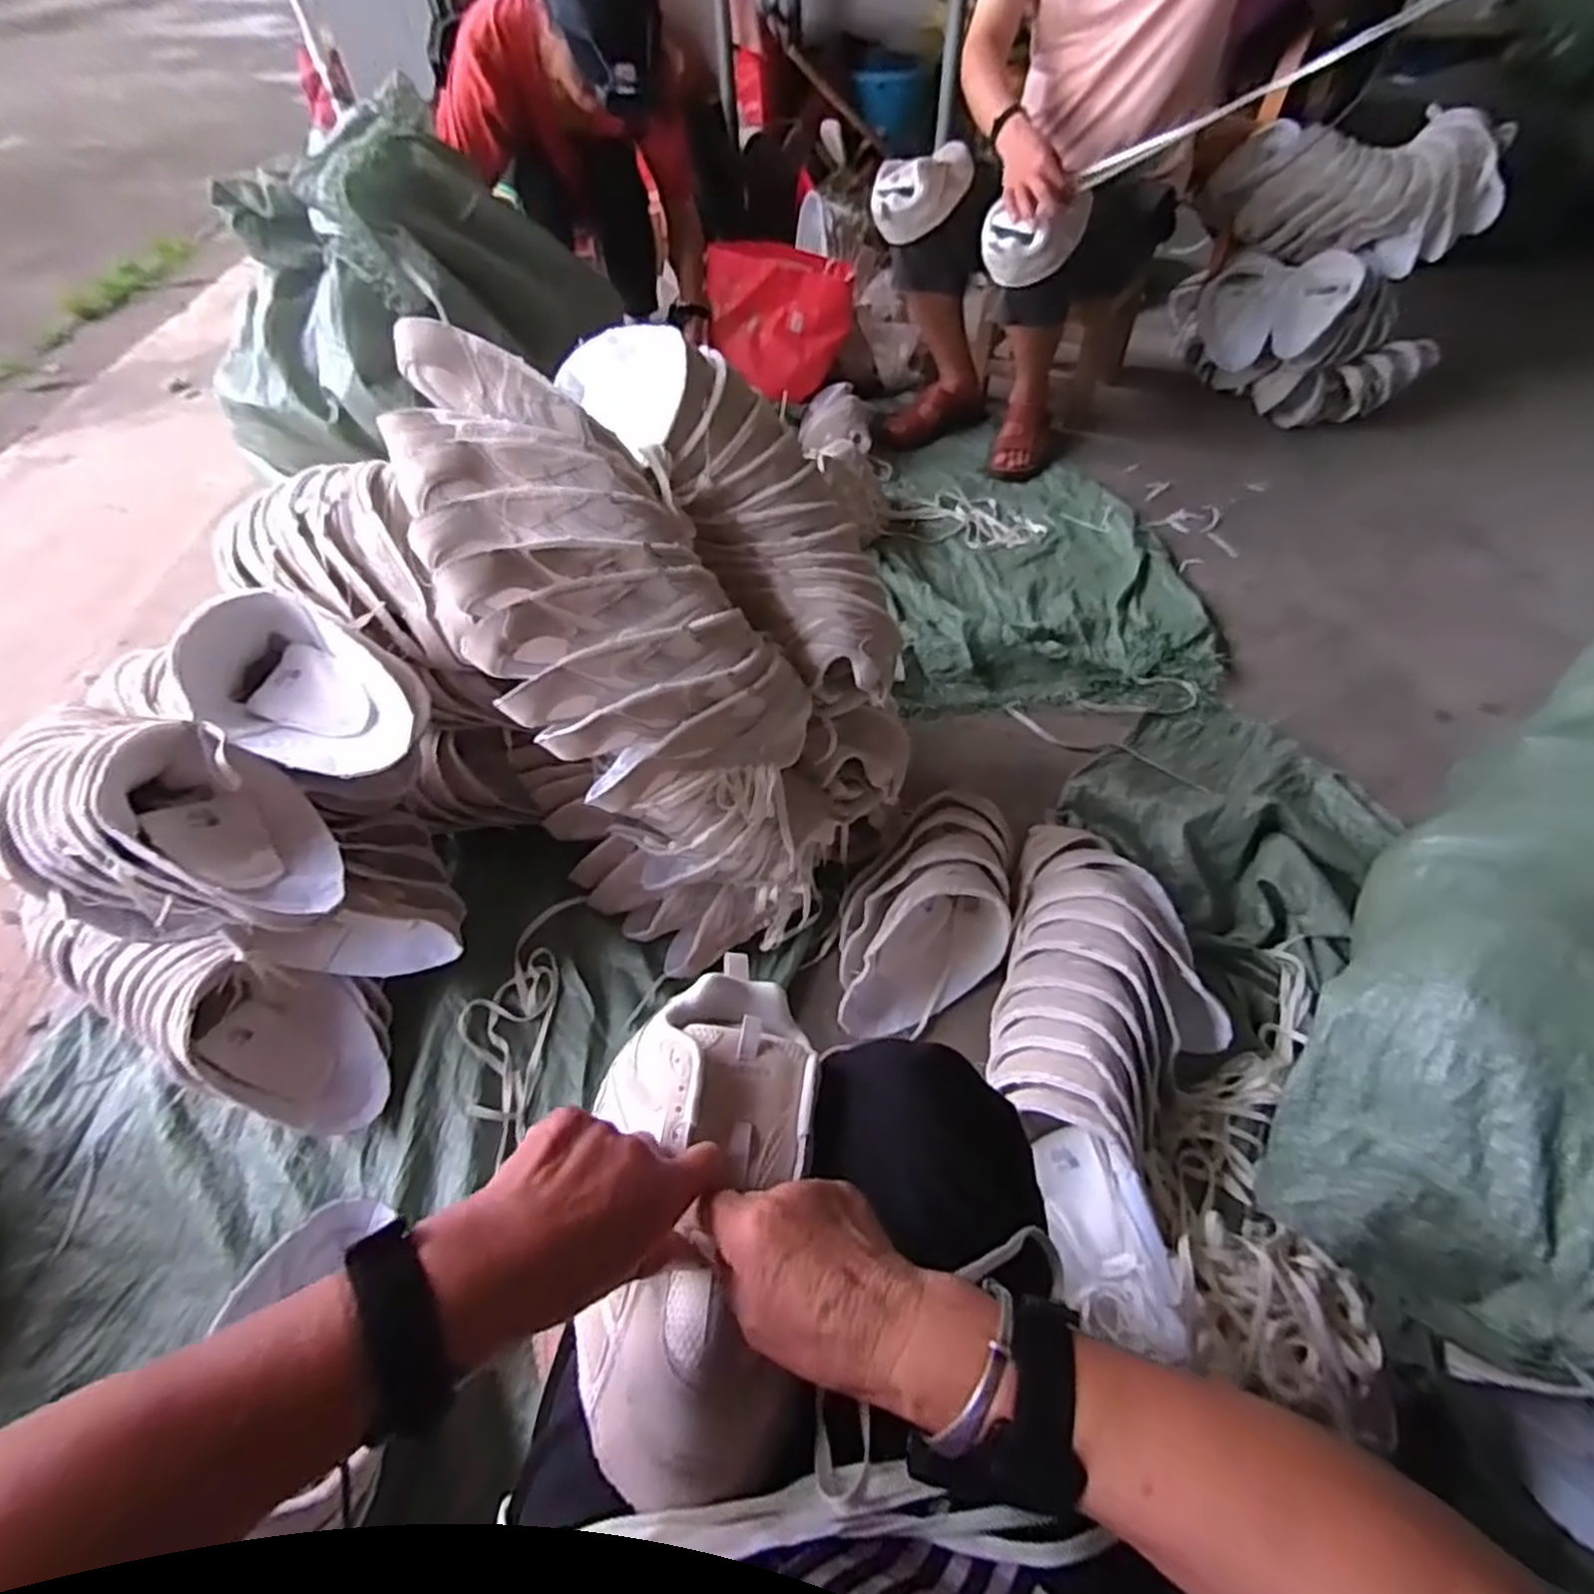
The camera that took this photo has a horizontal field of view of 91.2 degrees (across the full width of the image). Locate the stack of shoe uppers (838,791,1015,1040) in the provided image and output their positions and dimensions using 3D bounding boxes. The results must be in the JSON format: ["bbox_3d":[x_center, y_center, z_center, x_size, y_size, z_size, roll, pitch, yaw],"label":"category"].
[{"bbox_3d":[0.156,0.137,0.920,0.173,0.131,0.303,34,61,25],"label":"stack of shoe uppers"}]

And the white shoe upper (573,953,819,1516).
[{"bbox_3d":[-0.060,0.217,0.437,0.128,0.068,0.266,3,59,5],"label":"white shoe upper"}]

